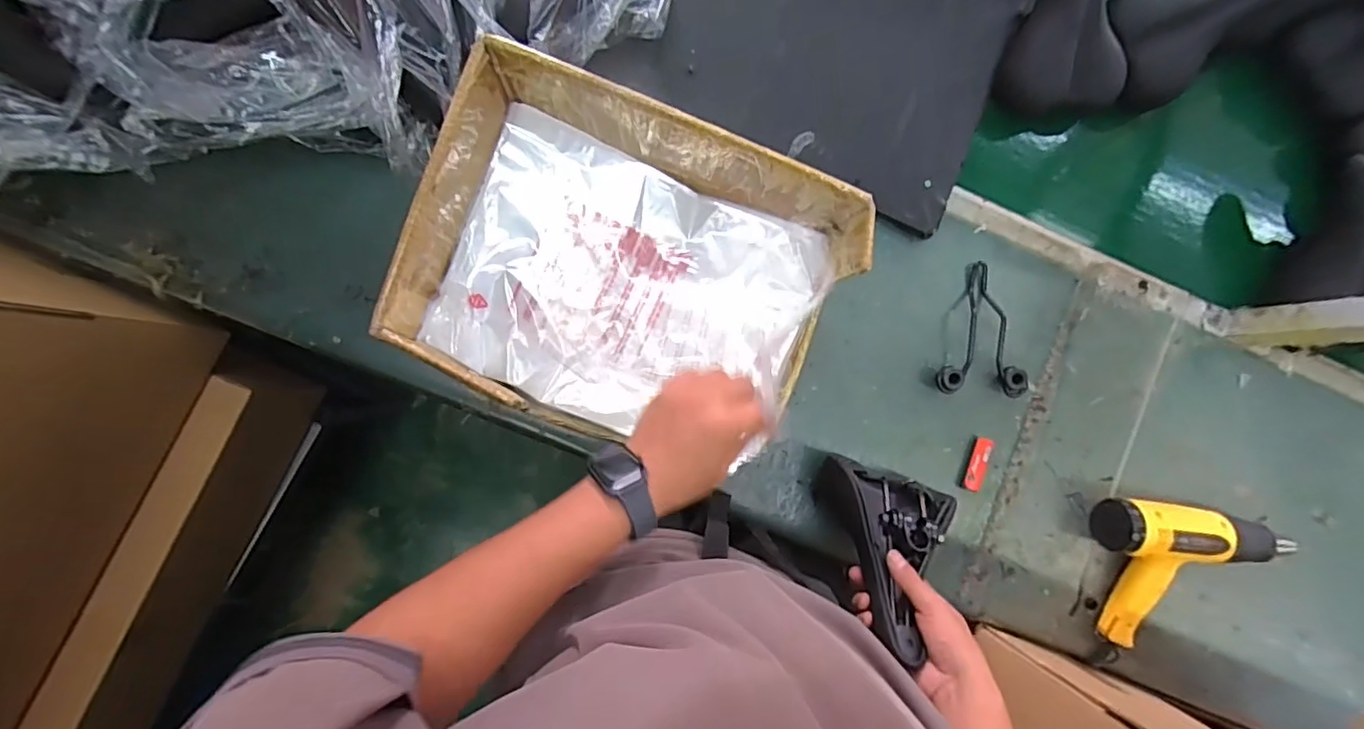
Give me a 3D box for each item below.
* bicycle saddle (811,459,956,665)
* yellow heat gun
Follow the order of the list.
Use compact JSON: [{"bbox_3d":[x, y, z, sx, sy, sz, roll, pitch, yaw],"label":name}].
[{"bbox_3d":[0.255,0.207,0.666,0.137,0.250,0.109,19,118,-30],"label":"bicycle saddle"},{"bbox_3d":[0.676,0.288,0.761,0.255,0.072,0.197,9,88,-5],"label":"yellow heat gun"}]

